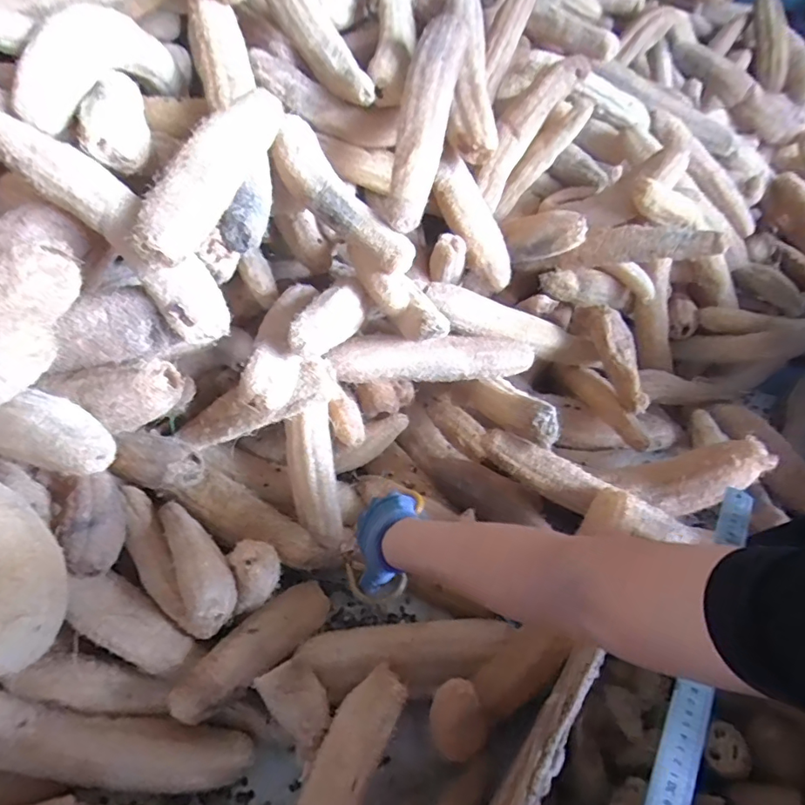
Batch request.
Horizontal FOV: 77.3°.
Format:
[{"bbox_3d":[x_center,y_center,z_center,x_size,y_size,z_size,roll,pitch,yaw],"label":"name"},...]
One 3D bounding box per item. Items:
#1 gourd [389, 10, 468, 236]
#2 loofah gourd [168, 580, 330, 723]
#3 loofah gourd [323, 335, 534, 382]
[{"bbox_3d":[0.031,-0.426,0.756,0.072,0.062,0.392,9,71,7],"label":"gourd"},{"bbox_3d":[-0.178,0.308,0.643,0.061,0.053,0.222,33,37,26],"label":"loofah gourd"},{"bbox_3d":[0.049,-0.075,0.796,0.332,0.073,0.067,-9,48,-10],"label":"loofah gourd"}]

